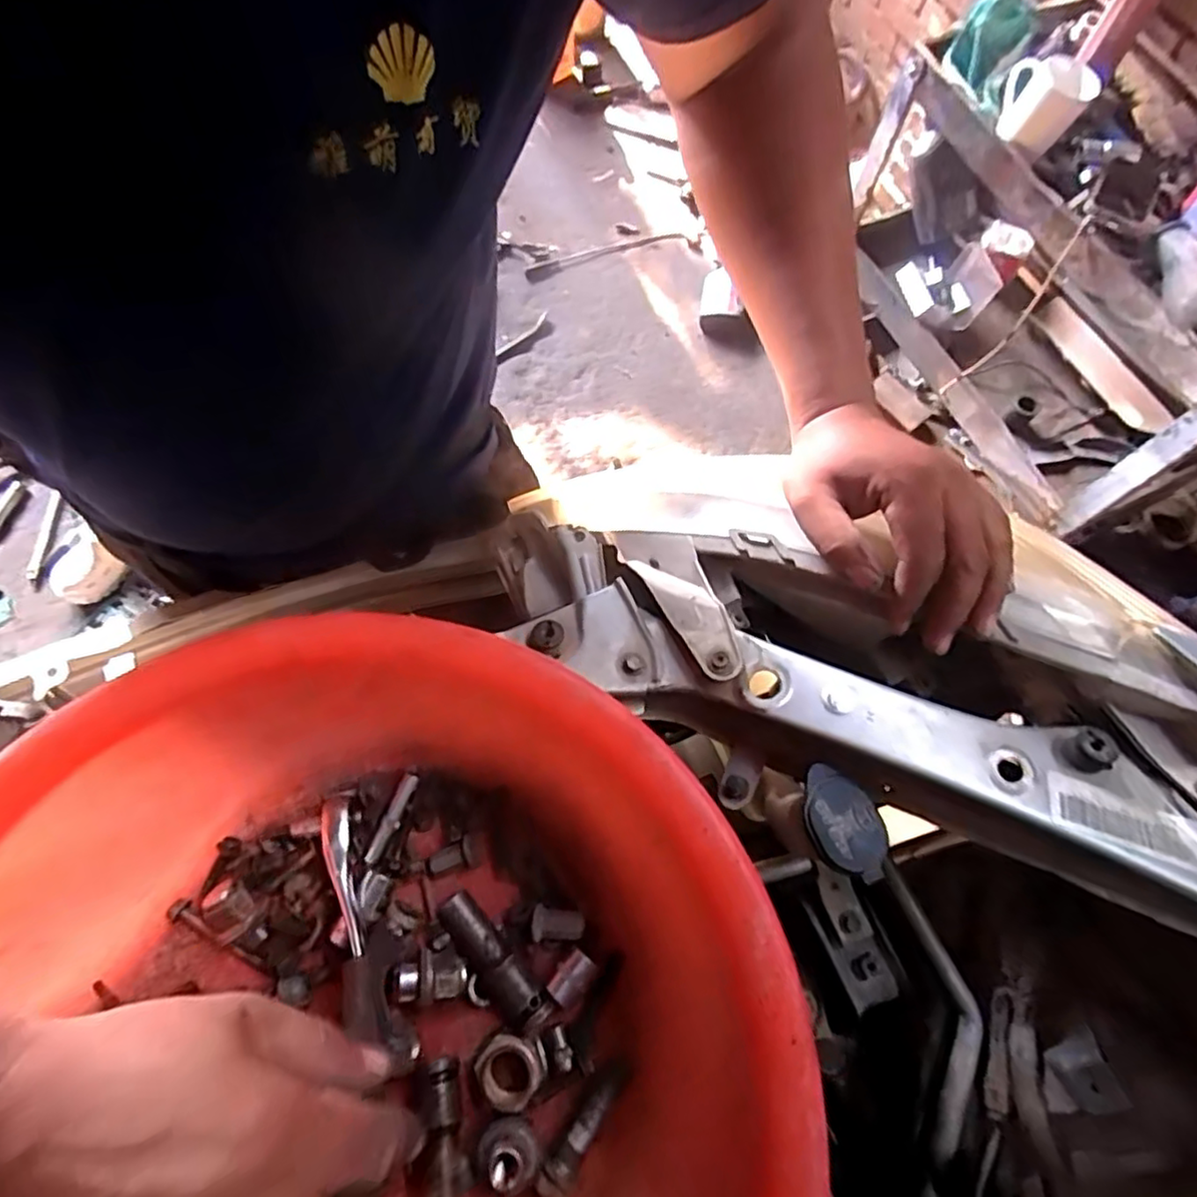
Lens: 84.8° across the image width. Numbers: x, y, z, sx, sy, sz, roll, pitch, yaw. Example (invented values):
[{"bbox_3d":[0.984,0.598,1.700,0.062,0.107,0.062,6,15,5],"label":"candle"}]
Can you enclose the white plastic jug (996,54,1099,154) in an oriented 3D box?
[{"bbox_3d":[0.640,-0.708,0.942,0.102,0.110,0.078,10,33,-8],"label":"white plastic jug"}]

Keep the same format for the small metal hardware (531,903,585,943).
[{"bbox_3d":[-0.021,0.172,0.348,0.027,0.016,0.016,2,69,-1],"label":"small metal hardware"}]

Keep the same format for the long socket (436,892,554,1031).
[{"bbox_3d":[-0.056,0.189,0.341,0.021,0.017,0.075,-42,76,-15],"label":"long socket"}]

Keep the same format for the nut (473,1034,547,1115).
[{"bbox_3d":[-0.045,0.235,0.325,0.031,0.010,0.031,40,73,13],"label":"nut"}]

